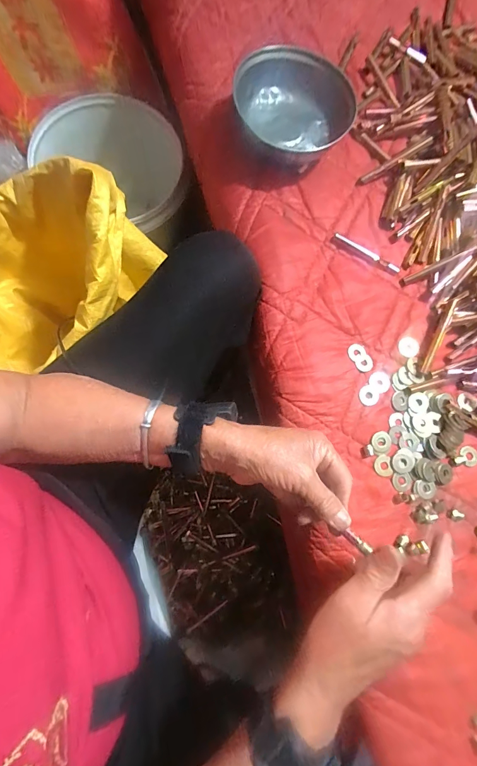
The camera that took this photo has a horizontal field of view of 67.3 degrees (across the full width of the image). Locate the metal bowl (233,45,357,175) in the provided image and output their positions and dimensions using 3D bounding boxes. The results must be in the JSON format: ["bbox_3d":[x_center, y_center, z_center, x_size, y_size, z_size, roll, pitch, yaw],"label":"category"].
[{"bbox_3d":[0.064,-0.320,0.427,0.132,0.054,0.134,1,78,-5],"label":"metal bowl"}]

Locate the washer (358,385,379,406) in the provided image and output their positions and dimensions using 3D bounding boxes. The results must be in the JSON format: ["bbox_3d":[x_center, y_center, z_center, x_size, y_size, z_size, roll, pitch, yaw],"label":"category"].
[{"bbox_3d":[0.145,0.014,0.398,0.023,0.004,0.022,1,78,-5],"label":"washer"}]

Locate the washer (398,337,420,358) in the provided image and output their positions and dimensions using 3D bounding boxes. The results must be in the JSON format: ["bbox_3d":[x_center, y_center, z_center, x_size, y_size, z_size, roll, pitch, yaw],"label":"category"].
[{"bbox_3d":[0.199,-0.042,0.418,0.025,0.004,0.024,1,78,-5],"label":"washer"}]

